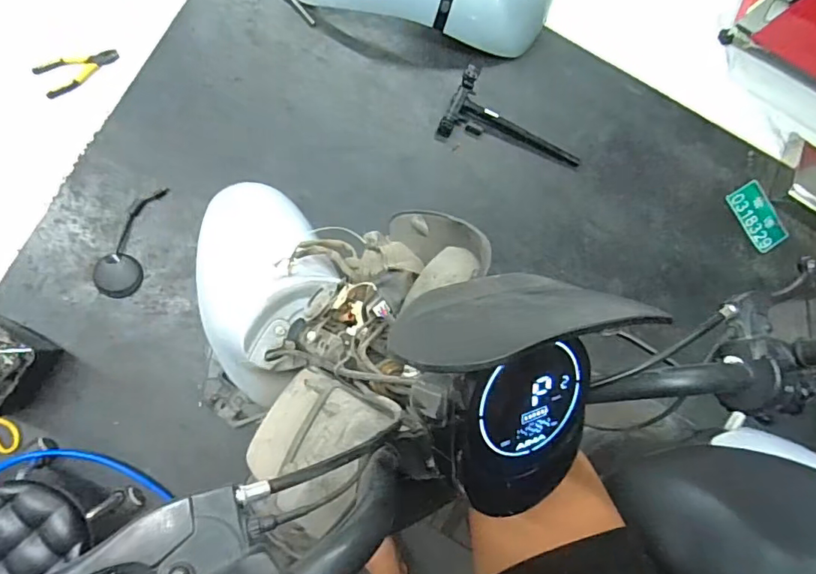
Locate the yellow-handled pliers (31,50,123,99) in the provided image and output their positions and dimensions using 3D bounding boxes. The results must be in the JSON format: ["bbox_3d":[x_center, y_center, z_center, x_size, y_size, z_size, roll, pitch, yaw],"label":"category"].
[{"bbox_3d":[-0.820,-0.550,1.284,0.192,0.027,0.093,-33,89,-12],"label":"yellow-handled pliers"}]

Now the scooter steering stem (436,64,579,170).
[{"bbox_3d":[0.282,-0.393,1.352,0.394,0.094,0.164,28,81,-5],"label":"scooter steering stem"}]

